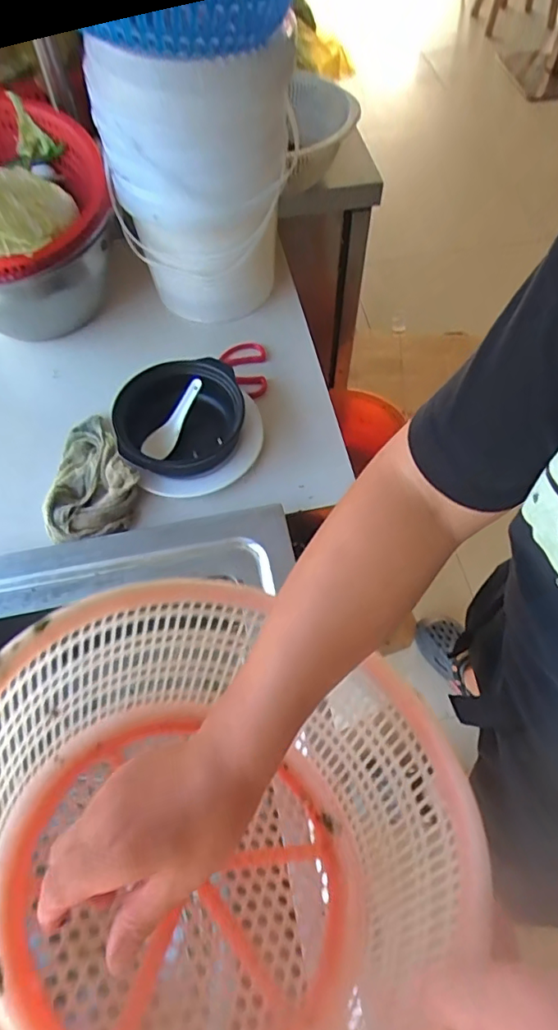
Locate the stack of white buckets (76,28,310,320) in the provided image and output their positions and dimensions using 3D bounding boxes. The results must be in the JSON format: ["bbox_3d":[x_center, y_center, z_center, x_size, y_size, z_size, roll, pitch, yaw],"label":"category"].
[{"bbox_3d":[-0.099,-0.444,0.736,0.217,0.322,0.217,-35,66,-17],"label":"stack of white buckets"}]

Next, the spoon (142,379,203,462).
[{"bbox_3d":[-0.135,-0.123,0.713,0.031,0.026,0.121,27,77,15],"label":"spoon"}]

